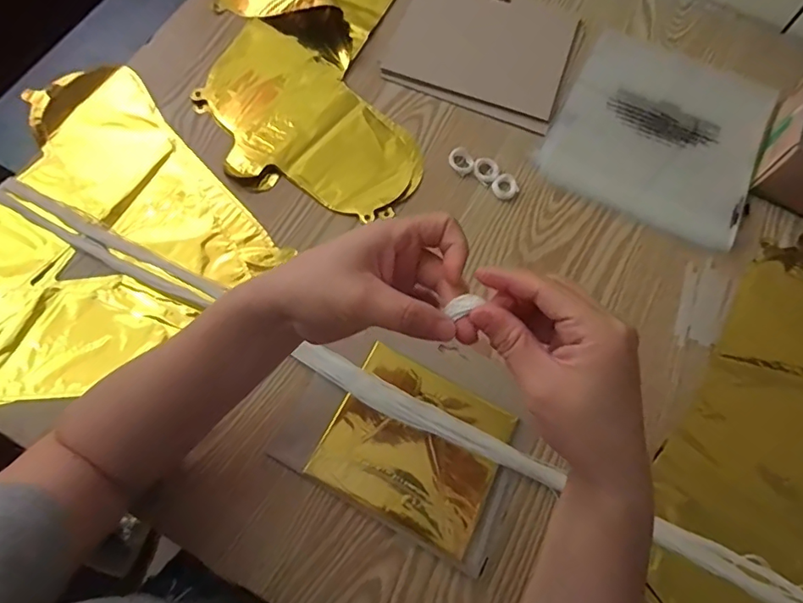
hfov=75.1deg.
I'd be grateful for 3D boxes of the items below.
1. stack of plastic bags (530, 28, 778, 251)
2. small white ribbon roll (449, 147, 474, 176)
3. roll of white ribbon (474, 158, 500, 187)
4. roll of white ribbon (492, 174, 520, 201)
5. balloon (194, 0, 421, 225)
[{"bbox_3d":[0.279,-0.187,0.565,0.205,0.009,0.229,27,71,8],"label":"stack of plastic bags"},{"bbox_3d":[0.062,-0.143,0.533,0.024,0.008,0.028,-28,73,-12],"label":"small white ribbon roll"},{"bbox_3d":[0.086,-0.134,0.533,0.027,0.006,0.030,36,72,11],"label":"roll of white ribbon"},{"bbox_3d":[0.105,-0.116,0.527,0.024,0.007,0.026,1,69,-2],"label":"roll of white ribbon"},{"bbox_3d":[-0.095,-0.287,0.570,0.224,0.024,0.409,3,69,-1],"label":"balloon"}]

